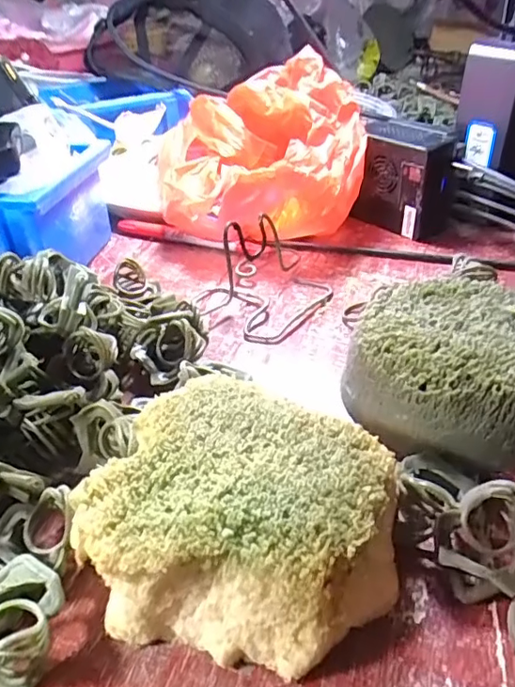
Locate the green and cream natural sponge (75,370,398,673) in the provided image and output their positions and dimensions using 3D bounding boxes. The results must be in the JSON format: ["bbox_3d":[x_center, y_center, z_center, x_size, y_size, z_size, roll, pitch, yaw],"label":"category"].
[{"bbox_3d":[-0.004,0.064,0.213,0.113,0.043,0.101,5,38,10],"label":"green and cream natural sponge"}]

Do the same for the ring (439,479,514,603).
[{"bbox_3d":[0.085,0.073,0.200,0.026,0.035,0.032,22,44,29],"label":"ring"}]

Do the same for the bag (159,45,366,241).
[{"bbox_3d":[-0.002,-0.144,0.437,0.167,0.115,0.128,2,38,6],"label":"bag"}]

